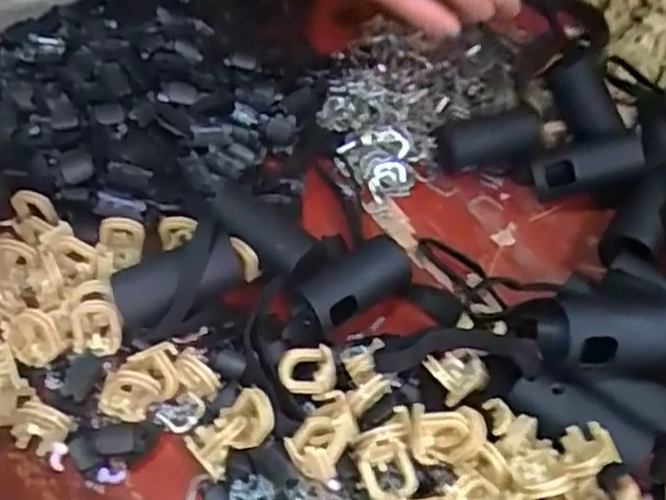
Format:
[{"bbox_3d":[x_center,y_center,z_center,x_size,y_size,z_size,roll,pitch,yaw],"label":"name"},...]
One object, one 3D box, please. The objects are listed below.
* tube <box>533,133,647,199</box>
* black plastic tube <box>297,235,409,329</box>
[{"bbox_3d":[0.148,-0.049,0.414,0.062,0.019,0.019,-16,50,19],"label":"tube"},{"bbox_3d":[0.012,0.017,0.364,0.061,0.029,0.027,-27,57,-24],"label":"black plastic tube"}]

